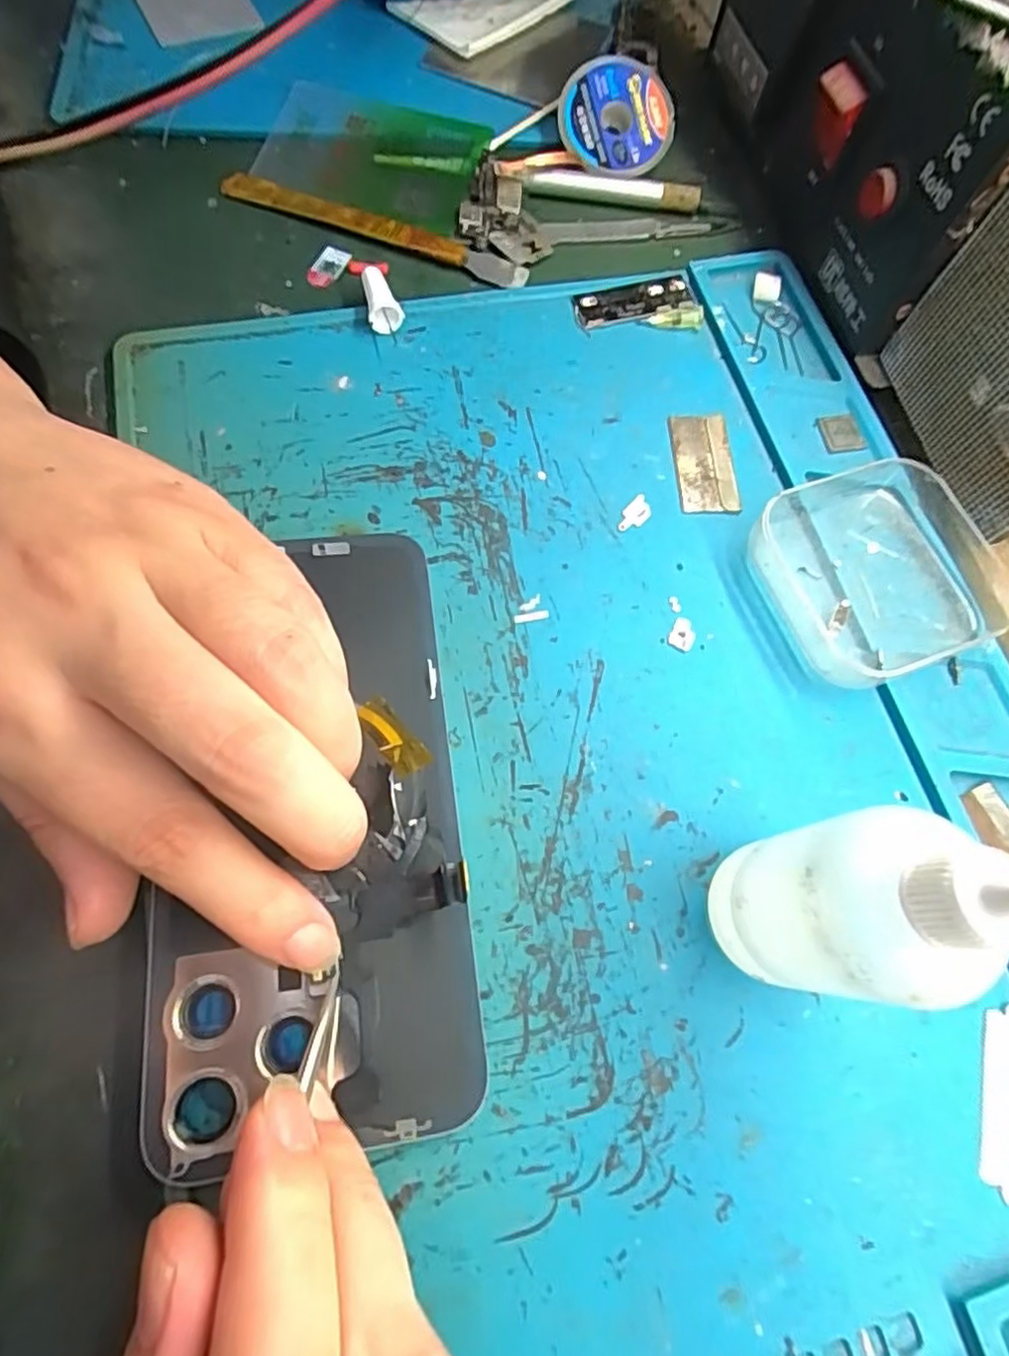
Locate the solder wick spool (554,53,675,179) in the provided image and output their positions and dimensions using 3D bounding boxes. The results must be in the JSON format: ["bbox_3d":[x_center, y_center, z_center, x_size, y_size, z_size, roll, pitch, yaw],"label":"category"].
[{"bbox_3d":[0.045,-0.220,0.262,0.044,0.009,0.042,0,95,-1],"label":"solder wick spool"}]

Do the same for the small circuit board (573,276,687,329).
[{"bbox_3d":[0.047,-0.138,0.243,0.043,0.004,0.016,-12,70,-8],"label":"small circuit board"}]

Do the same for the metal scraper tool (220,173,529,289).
[{"bbox_3d":[-0.048,-0.170,0.248,0.118,0.008,0.011,21,69,4],"label":"metal scraper tool"}]

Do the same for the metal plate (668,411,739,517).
[{"bbox_3d":[0.066,-0.072,0.219,0.019,0.004,0.038,-1,69,-4],"label":"metal plate"}]

